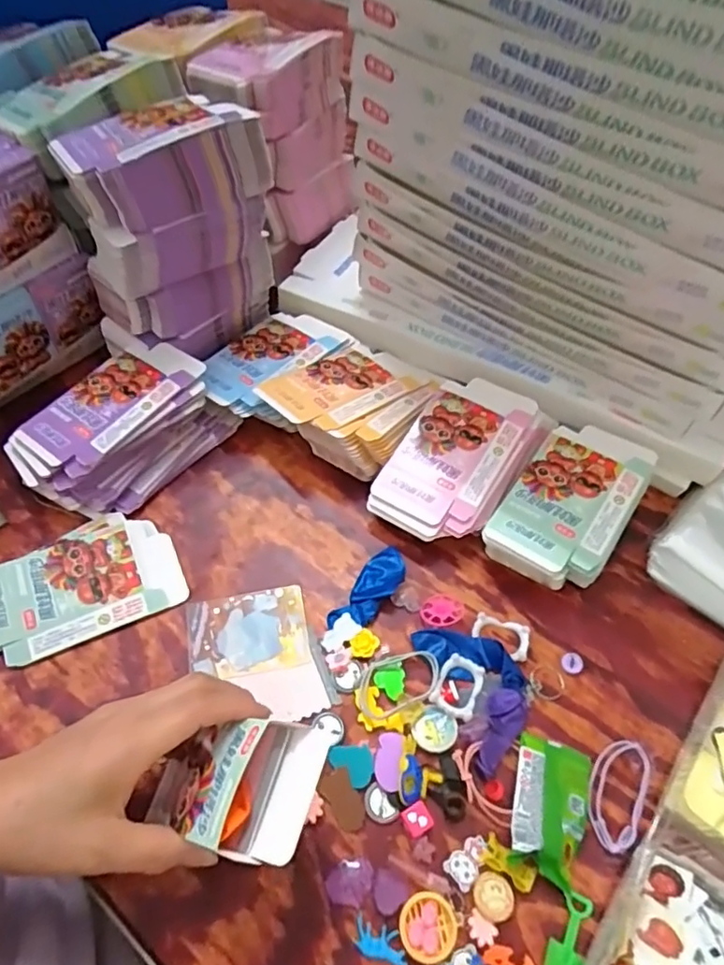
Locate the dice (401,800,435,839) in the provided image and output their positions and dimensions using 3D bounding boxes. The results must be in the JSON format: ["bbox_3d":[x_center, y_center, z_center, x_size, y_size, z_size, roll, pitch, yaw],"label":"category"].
[{"bbox_3d":[0.035,0.214,0.370,0.017,0.013,0.017,-27,61,-18],"label":"dice"}]

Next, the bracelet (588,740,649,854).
[{"bbox_3d":[0.168,0.203,0.385,0.034,0.012,0.069,22,58,13],"label":"bracelet"}]

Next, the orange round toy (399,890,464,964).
[{"bbox_3d":[0.039,0.260,0.342,0.034,0.005,0.033,1,56,-1],"label":"orange round toy"}]

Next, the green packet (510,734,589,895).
[{"bbox_3d":[0.121,0.208,0.375,0.047,0.017,0.082,13,57,7],"label":"green packet"}]

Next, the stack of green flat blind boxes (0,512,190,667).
[{"bbox_3d":[-0.224,0.080,0.456,0.154,0.015,0.093,-21,59,-15],"label":"stack of green flat blind boxes"}]

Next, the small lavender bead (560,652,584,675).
[{"bbox_3d":[0.157,0.134,0.436,0.016,0.008,0.015,1,56,-1],"label":"small lavender bead"}]

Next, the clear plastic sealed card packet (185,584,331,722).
[{"bbox_3d":[-0.081,0.129,0.434,0.088,0.004,0.101,-13,57,-10],"label":"clear plastic sealed card packet"}]

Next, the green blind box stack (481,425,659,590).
[{"bbox_3d":[0.170,0.022,0.485,0.087,0.050,0.151,33,61,19],"label":"green blind box stack"}]

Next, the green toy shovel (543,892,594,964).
[{"bbox_3d":[0.122,0.268,0.342,0.020,0.006,0.049,29,60,17],"label":"green toy shovel"}]

